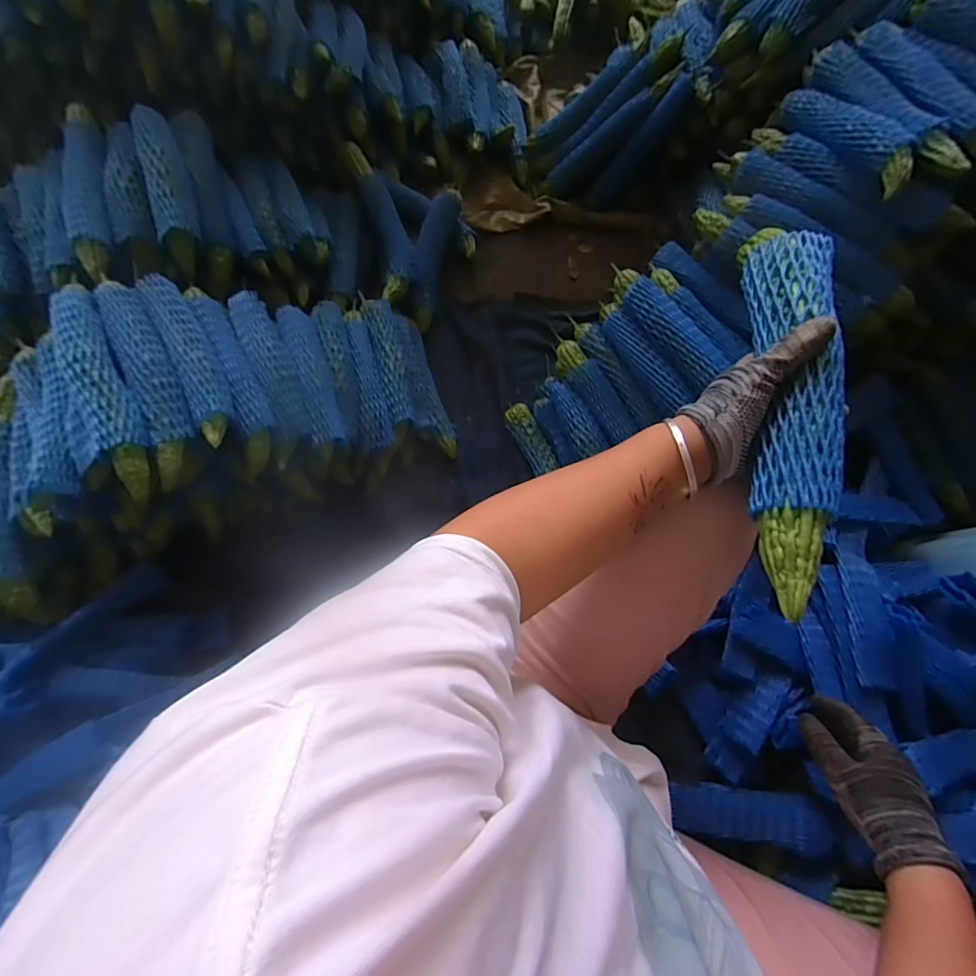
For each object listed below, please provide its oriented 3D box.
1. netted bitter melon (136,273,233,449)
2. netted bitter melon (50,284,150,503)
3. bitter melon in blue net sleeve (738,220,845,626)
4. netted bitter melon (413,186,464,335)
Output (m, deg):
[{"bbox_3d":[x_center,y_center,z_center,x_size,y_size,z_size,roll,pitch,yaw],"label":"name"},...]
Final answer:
[{"bbox_3d":[-0.392,-0.174,0.643,0.048,0.052,0.268,-27,74,-9],"label":"netted bitter melon"},{"bbox_3d":[-0.469,-0.130,0.582,0.052,0.056,0.298,-29,74,-10],"label":"netted bitter melon"},{"bbox_3d":[0.232,-0.076,0.363,0.051,0.050,0.331,9,72,2],"label":"bitter melon in blue net sleeve"},{"bbox_3d":[-0.113,-0.459,0.958,0.064,0.068,0.296,12,72,3],"label":"netted bitter melon"}]

